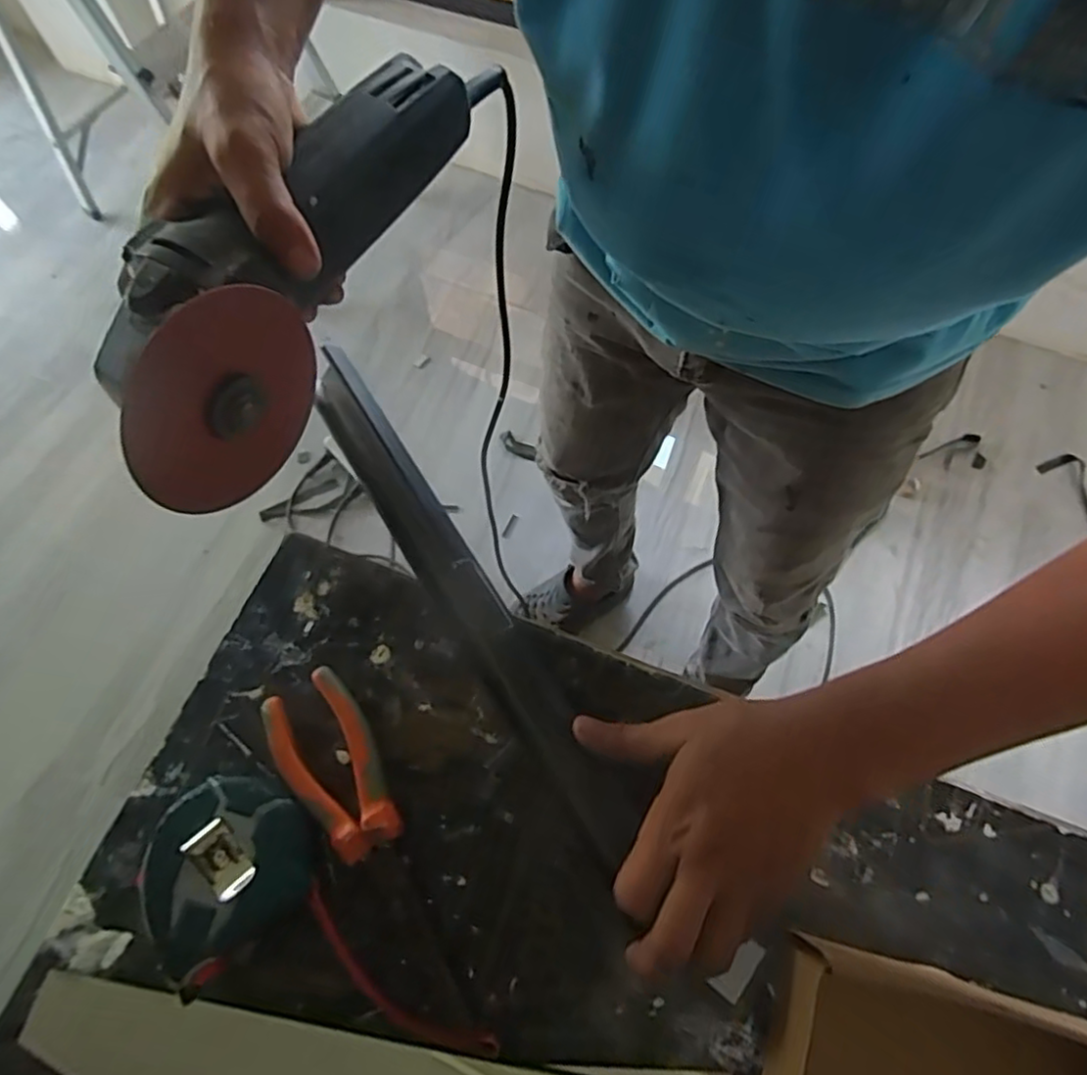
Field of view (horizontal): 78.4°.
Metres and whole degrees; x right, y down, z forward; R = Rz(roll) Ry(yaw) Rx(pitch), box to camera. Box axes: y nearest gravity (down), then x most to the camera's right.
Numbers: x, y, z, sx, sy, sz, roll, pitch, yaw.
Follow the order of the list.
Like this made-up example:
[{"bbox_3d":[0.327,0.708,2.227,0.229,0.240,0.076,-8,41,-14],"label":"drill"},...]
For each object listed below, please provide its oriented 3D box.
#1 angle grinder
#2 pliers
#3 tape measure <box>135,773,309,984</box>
[{"bbox_3d":[-0.128,-0.150,0.337,0.077,0.083,0.289,17,65,9],"label":"angle grinder"},{"bbox_3d":[-0.110,0.140,0.381,0.051,0.025,0.131,-34,70,-13],"label":"pliers"},{"bbox_3d":[-0.166,0.172,0.355,0.082,0.046,0.087,-31,70,-11],"label":"tape measure"}]

